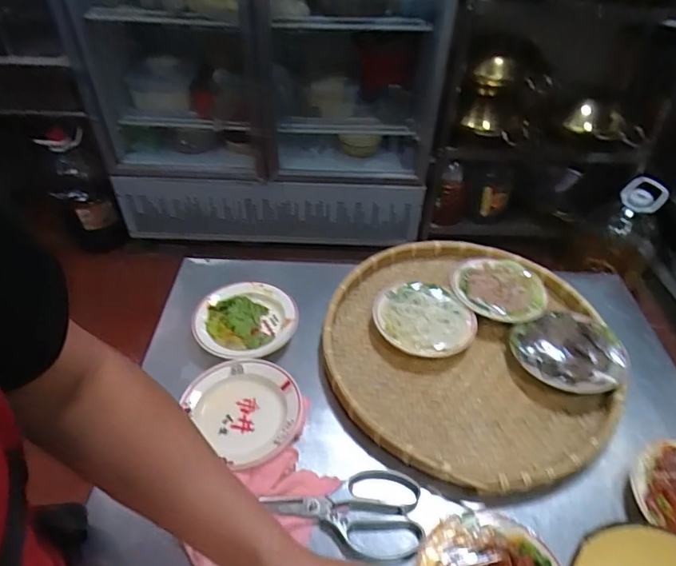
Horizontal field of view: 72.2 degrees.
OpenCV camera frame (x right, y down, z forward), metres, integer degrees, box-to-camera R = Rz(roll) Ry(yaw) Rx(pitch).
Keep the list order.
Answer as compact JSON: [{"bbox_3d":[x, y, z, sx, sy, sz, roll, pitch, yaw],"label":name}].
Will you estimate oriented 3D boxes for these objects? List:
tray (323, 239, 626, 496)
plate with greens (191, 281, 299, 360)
[{"bbox_3d":[0.193,0.090,0.685,0.396,0.068,0.409,1,44,-1],"label":"tray"},{"bbox_3d":[-0.135,0.051,0.687,0.138,0.042,0.133,1,44,-1],"label":"plate with greens"}]

